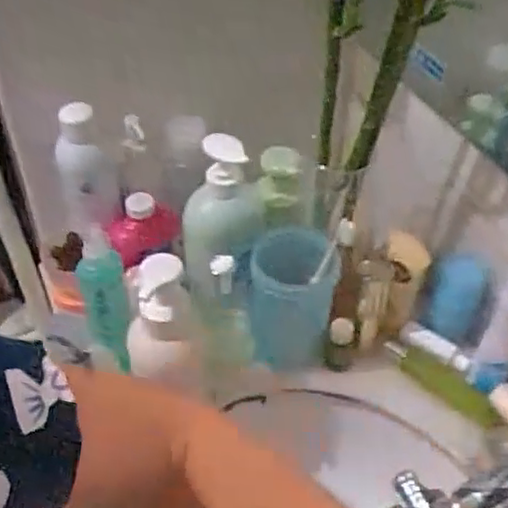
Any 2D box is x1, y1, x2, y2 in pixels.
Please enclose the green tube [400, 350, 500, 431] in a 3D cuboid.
[{"bbox_3d":[0.204,0.136,0.694,0.113,0.024,0.028,34,52,26],"label":"green tube"}]

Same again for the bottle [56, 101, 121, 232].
[{"bbox_3d":[-0.174,-0.094,0.692,0.053,0.129,0.048,-10,30,-3],"label":"bottle"}]

